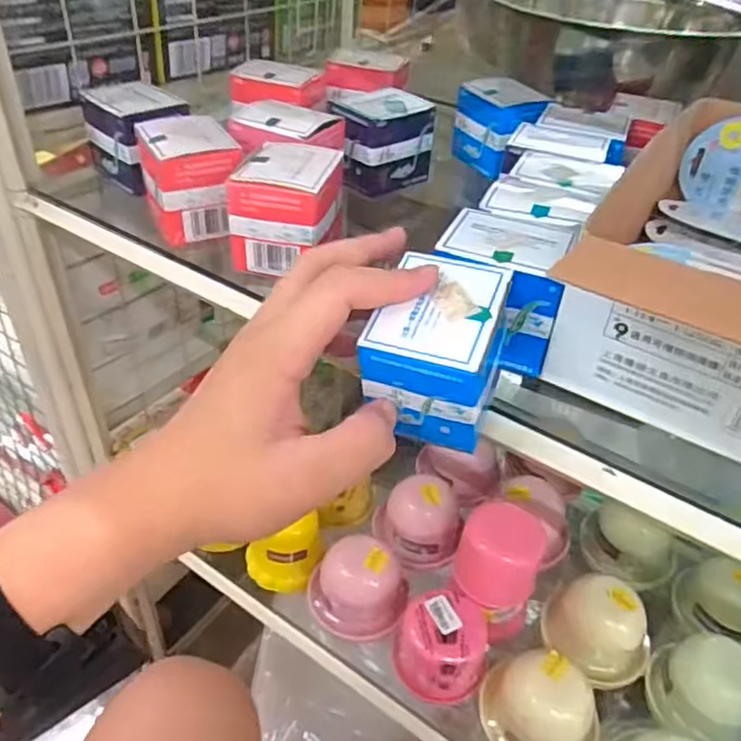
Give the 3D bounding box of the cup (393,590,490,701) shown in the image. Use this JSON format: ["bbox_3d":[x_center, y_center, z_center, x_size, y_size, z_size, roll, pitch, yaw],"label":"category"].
[{"bbox_3d":[0.058,0.227,0.543,0.072,0.050,0.070,3,39,-2],"label":"cup"}]

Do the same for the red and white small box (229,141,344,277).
[{"bbox_3d":[-0.049,-0.098,0.401,0.060,0.056,0.063,9,39,6],"label":"red and white small box"}]

